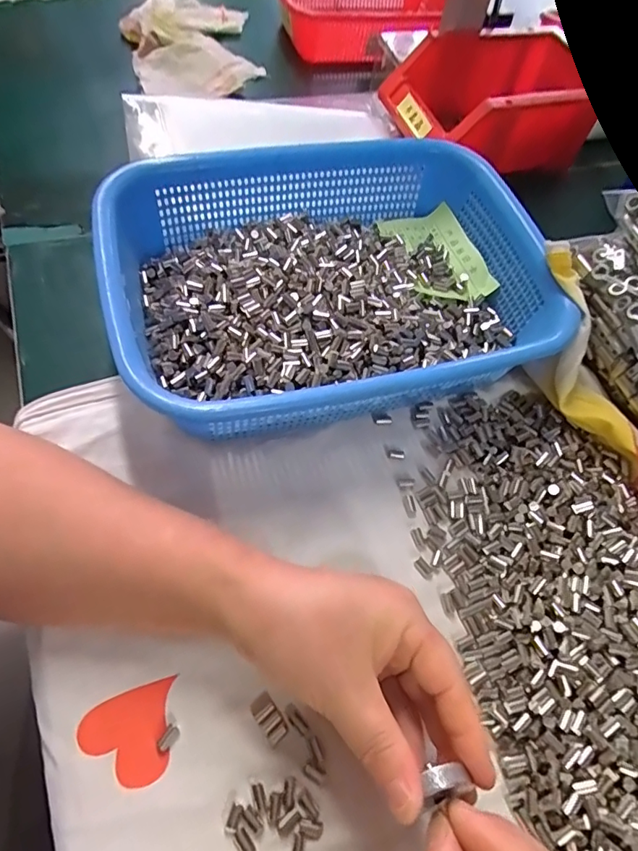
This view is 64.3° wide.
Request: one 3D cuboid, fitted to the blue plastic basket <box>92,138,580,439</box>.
[{"bbox_3d":[0.008,-0.098,0.340,0.277,0.061,0.208,-9,63,-12],"label":"blue plastic basket"}]

